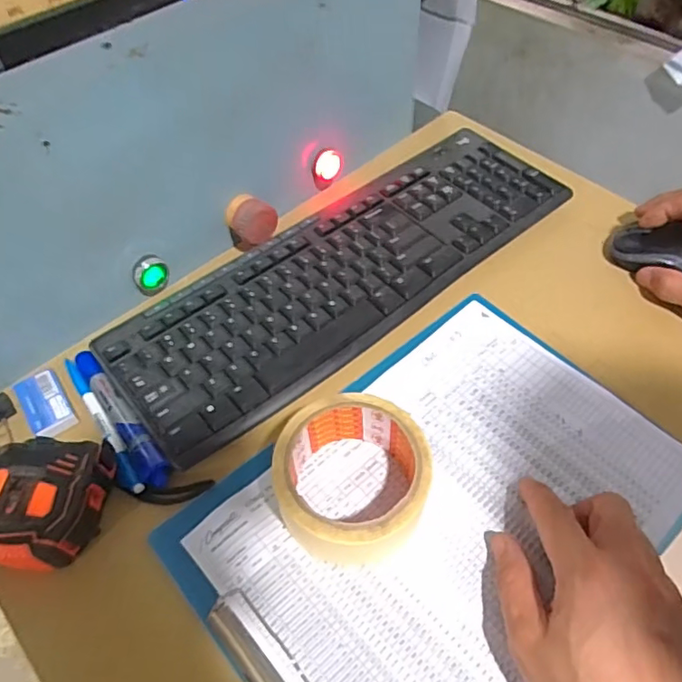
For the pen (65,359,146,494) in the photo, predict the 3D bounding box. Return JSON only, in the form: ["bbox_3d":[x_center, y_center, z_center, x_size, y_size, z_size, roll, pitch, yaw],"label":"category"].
[{"bbox_3d":[-0.175,0.059,0.414,0.015,0.011,0.131,-31,57,-18],"label":"pen"}]

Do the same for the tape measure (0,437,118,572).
[{"bbox_3d":[-0.191,0.103,0.360,0.072,0.037,0.085,2,54,5],"label":"tape measure"}]

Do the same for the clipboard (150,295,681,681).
[{"bbox_3d":[0.068,0.110,0.374,0.309,0.014,0.219,-36,59,-21],"label":"clipboard"}]

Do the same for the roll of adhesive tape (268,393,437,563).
[{"bbox_3d":[0.008,0.087,0.364,0.093,0.052,0.094,-2,53,2],"label":"roll of adhesive tape"}]

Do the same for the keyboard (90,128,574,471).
[{"bbox_3d":[0.010,-0.069,0.491,0.424,0.021,0.140,-36,59,-21],"label":"keyboard"}]

